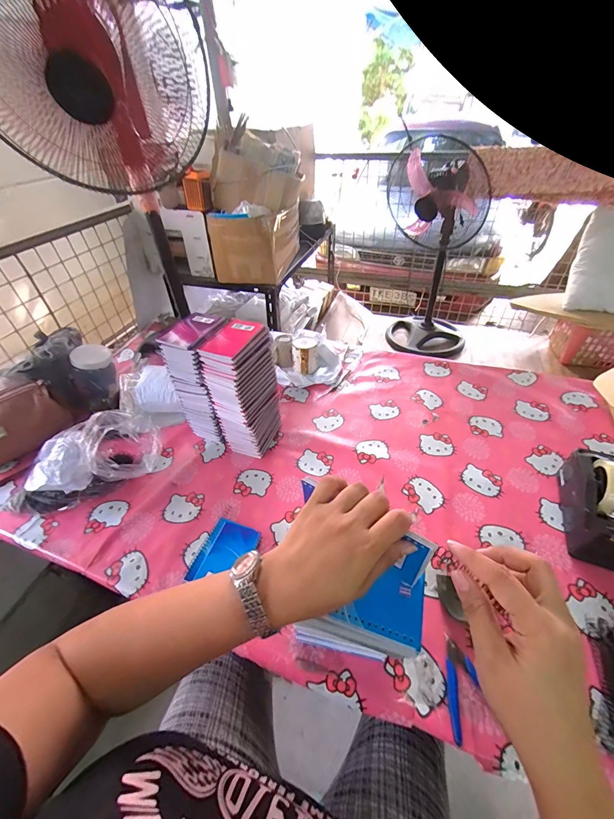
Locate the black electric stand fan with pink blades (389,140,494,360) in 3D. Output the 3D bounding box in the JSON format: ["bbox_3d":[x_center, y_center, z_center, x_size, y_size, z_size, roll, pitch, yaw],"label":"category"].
[{"bbox_3d":[0.593,-0.703,1.588,0.435,0.801,0.377,5,43,8],"label":"black electric stand fan with pink blades"}]

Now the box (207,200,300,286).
[{"bbox_3d":[-0.183,-0.625,1.229,0.225,0.204,0.323,11,44,15],"label":"box"}]

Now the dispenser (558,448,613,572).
[{"bbox_3d":[0.544,0.174,0.620,0.072,0.119,0.199,15,45,18],"label":"dispenser"}]

